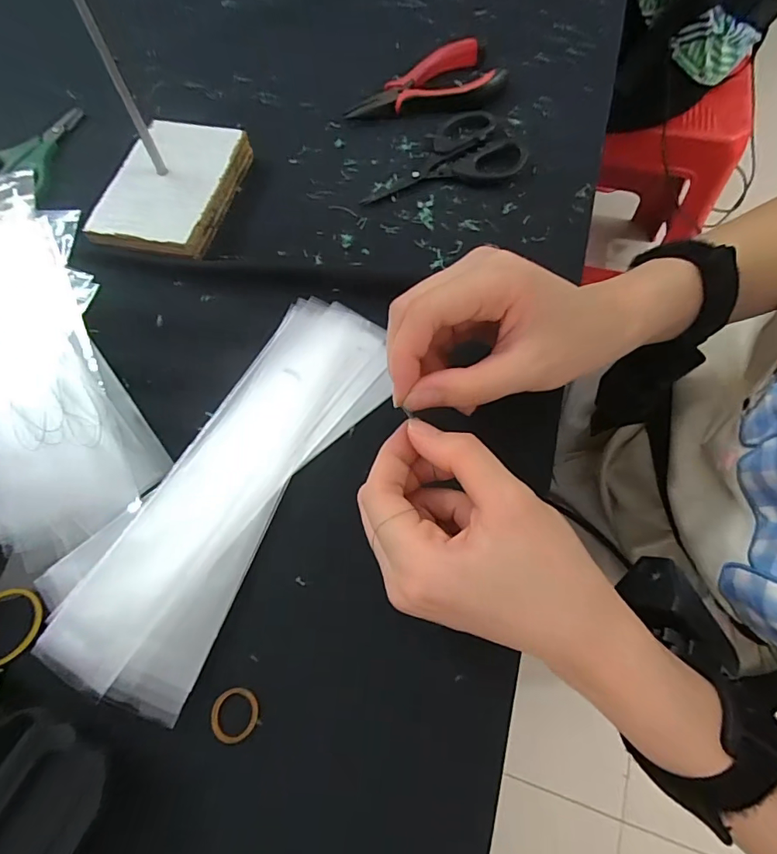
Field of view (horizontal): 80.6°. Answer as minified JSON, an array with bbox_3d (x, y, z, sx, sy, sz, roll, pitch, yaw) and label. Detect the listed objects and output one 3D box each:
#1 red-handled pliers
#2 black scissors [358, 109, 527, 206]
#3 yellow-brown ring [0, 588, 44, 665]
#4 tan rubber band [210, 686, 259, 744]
[{"bbox_3d":[0.023,-0.250,0.333,0.112,0.014,0.051,-19,69,-6],"label":"red-handled pliers"},{"bbox_3d":[0.034,-0.187,0.313,0.111,0.005,0.062,-10,68,-2],"label":"black scissors"},{"bbox_3d":[-0.175,0.090,0.208,0.033,0.004,0.032,-1,68,2],"label":"yellow-brown ring"},{"bbox_3d":[-0.065,0.122,0.194,0.020,0.004,0.020,7,68,5],"label":"tan rubber band"}]

